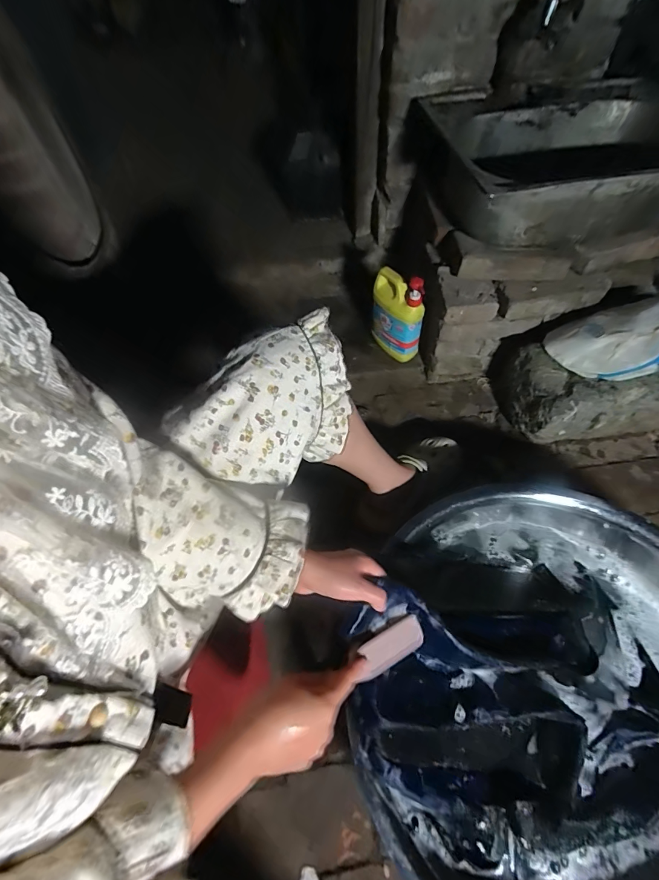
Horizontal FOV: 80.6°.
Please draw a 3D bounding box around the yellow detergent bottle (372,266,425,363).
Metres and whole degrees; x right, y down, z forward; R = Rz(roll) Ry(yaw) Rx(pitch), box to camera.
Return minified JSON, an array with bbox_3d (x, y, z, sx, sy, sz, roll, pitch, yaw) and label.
[{"bbox_3d":[0.164,-0.309,0.957,0.059,0.207,0.141,-31,60,-17],"label":"yellow detergent bottle"}]

